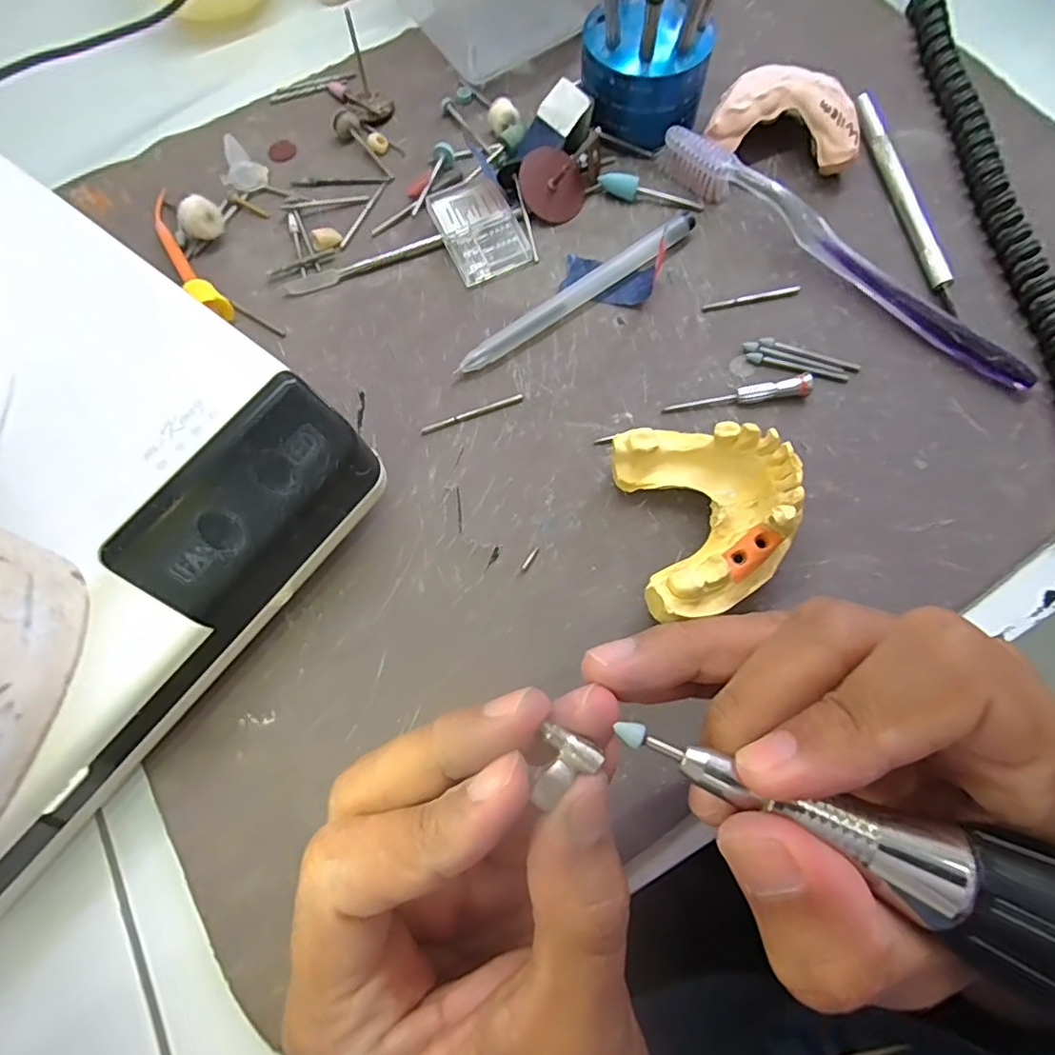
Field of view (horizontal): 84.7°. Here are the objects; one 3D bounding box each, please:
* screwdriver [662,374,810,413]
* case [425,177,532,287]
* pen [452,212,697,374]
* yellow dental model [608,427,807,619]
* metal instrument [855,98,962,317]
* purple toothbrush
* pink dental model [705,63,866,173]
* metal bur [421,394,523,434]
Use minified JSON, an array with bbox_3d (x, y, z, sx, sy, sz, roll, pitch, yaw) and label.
[{"bbox_3d":[0.085,-0.054,0.235,0.058,0.010,0.006,-5,72,0],"label":"screwdriver"},{"bbox_3d":[-0.022,-0.136,0.264,0.033,0.011,0.045,-26,73,-7],"label":"case"},{"bbox_3d":[0.022,-0.103,0.253,0.124,0.009,0.012,-36,75,-9],"label":"pen"},{"bbox_3d":[0.063,-0.005,0.203,0.053,0.039,0.068,-7,72,-1],"label":"yellow dental model"},{"bbox_3d":[0.173,-0.151,0.266,0.007,0.009,0.126,-9,72,-1],"label":"metal instrument"},{"bbox_3d":[0.132,-0.119,0.250,0.013,0.018,0.185,-43,76,-11],"label":"purple toothbrush"},{"bbox_3d":[0.119,-0.188,0.270,0.065,0.028,0.040,12,73,6],"label":"pink dental model"},{"bbox_3d":[-0.023,-0.047,0.238,0.044,0.004,0.004,-21,73,-5],"label":"metal bur"}]

